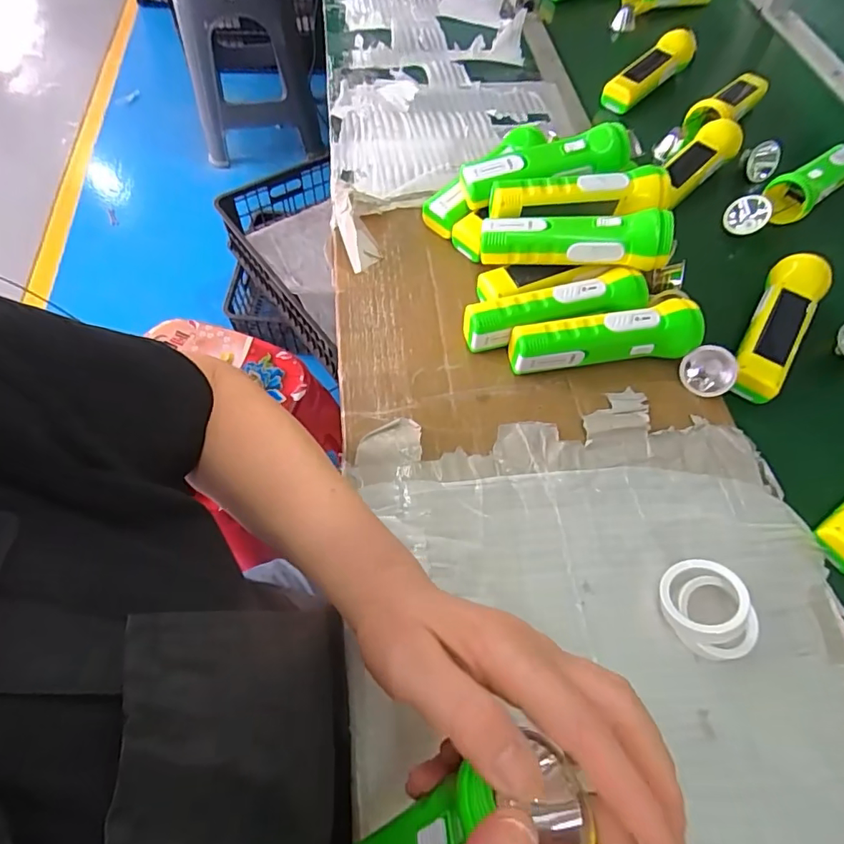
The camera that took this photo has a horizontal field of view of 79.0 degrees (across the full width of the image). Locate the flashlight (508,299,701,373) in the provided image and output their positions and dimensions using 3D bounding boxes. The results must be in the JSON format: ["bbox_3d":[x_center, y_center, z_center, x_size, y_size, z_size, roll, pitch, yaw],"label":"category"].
[{"bbox_3d":[0.155,-0.072,0.438,0.159,0.040,0.040,-6,60,-1],"label":"flashlight"}]

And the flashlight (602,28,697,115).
[{"bbox_3d":[0.277,-0.436,0.637,0.129,0.032,0.043,-40,66,-2],"label":"flashlight"}]

